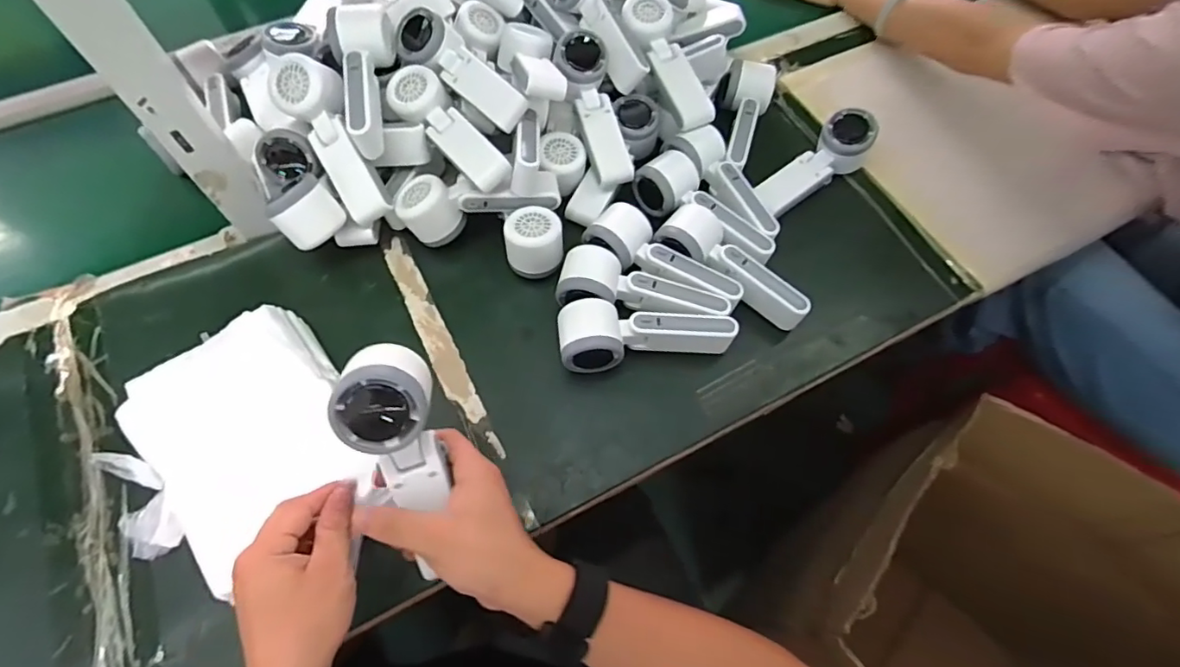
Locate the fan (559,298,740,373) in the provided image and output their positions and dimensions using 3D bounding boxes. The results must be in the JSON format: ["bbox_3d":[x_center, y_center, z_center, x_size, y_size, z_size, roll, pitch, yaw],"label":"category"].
[{"bbox_3d":[0.055,0.005,0.534,0.168,0.050,0.067,-3,64,-3],"label":"fan"}]

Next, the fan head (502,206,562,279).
[{"bbox_3d":[-0.057,-0.090,0.577,0.056,0.061,0.056,2,64,0],"label":"fan head"}]

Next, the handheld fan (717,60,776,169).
[{"bbox_3d":[0.178,-0.250,0.660,0.061,0.059,0.147,13,64,5],"label":"handheld fan"}]

